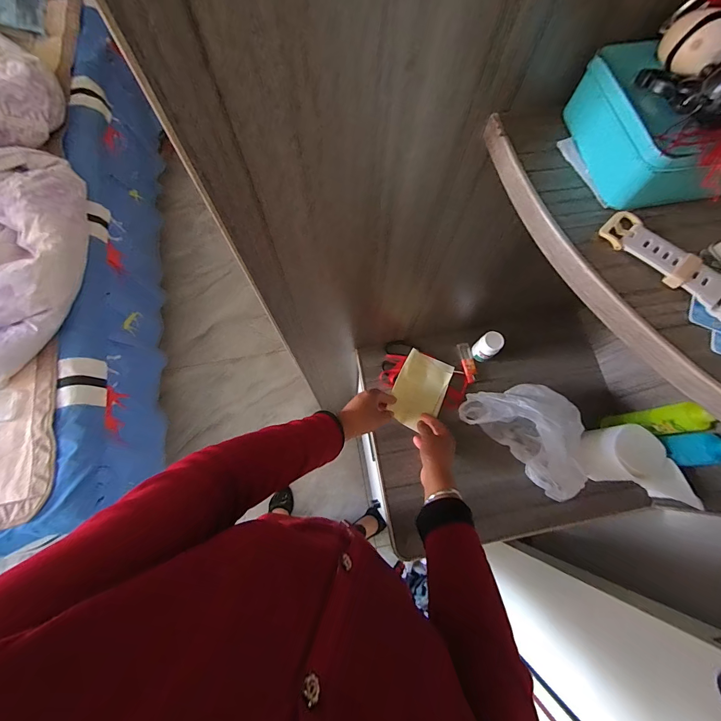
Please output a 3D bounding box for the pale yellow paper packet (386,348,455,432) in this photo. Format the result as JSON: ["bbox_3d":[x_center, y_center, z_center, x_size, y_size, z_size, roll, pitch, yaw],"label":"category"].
[{"bbox_3d":[0.107,0.055,0.643,0.091,0.021,0.135,28,76,-8],"label":"pale yellow paper packet"}]

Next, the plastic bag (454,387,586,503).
[{"bbox_3d":[0.290,0.107,0.593,0.202,0.109,0.147,43,77,11],"label":"plastic bag"}]

